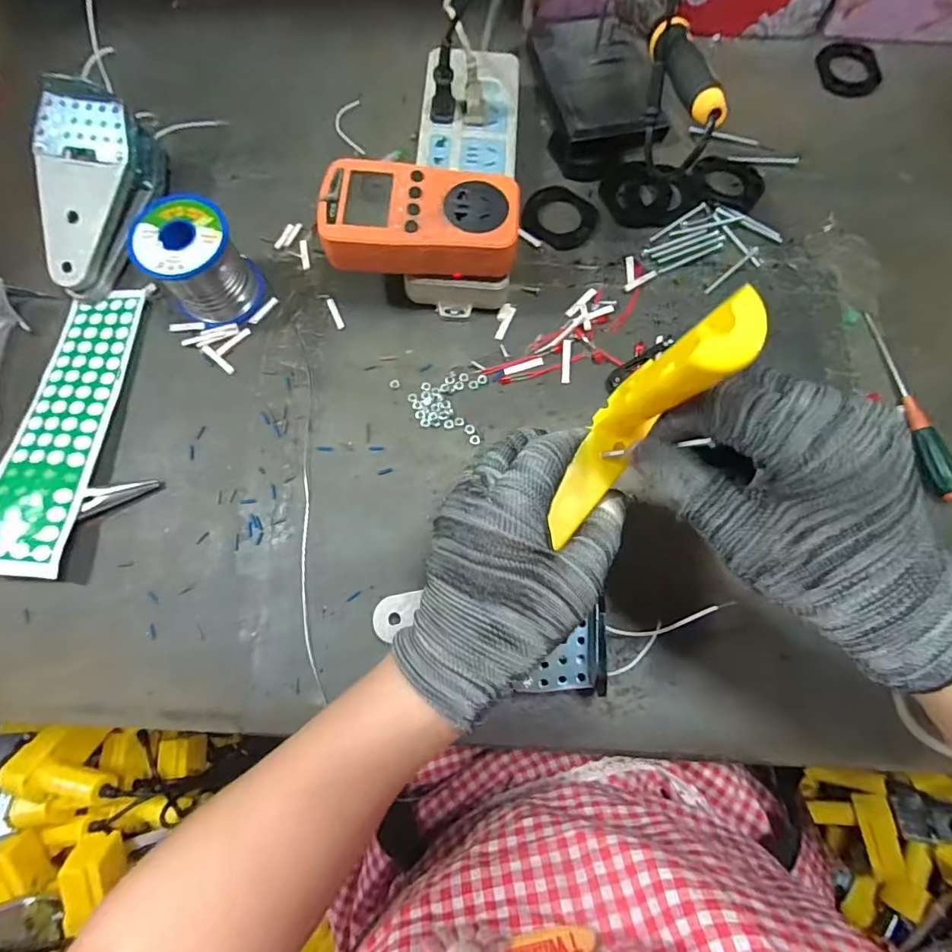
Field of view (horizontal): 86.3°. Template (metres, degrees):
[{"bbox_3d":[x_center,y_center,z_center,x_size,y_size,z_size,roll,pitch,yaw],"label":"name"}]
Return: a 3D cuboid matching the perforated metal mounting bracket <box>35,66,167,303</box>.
[{"bbox_3d":[-0.292,-0.211,0.380,0.069,0.070,0.138,8,75,3],"label":"perforated metal mounting bracket"}]

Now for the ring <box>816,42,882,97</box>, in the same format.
[{"bbox_3d":[0.329,-0.360,0.446,0.056,0.009,0.056,0,75,0],"label":"ring"}]

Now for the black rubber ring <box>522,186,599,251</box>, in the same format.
[{"bbox_3d":[0.069,-0.211,0.411,0.058,0.004,0.054,0,75,0],"label":"black rubber ring"}]

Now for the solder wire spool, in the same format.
[{"bbox_3d":[-0.198,-0.152,0.368,0.063,0.063,0.064,36,78,10],"label":"solder wire spool"}]

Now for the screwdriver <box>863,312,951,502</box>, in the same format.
[{"bbox_3d":[0.306,-0.053,0.357,0.015,0.016,0.145,-8,75,-2],"label":"screwdriver"}]

